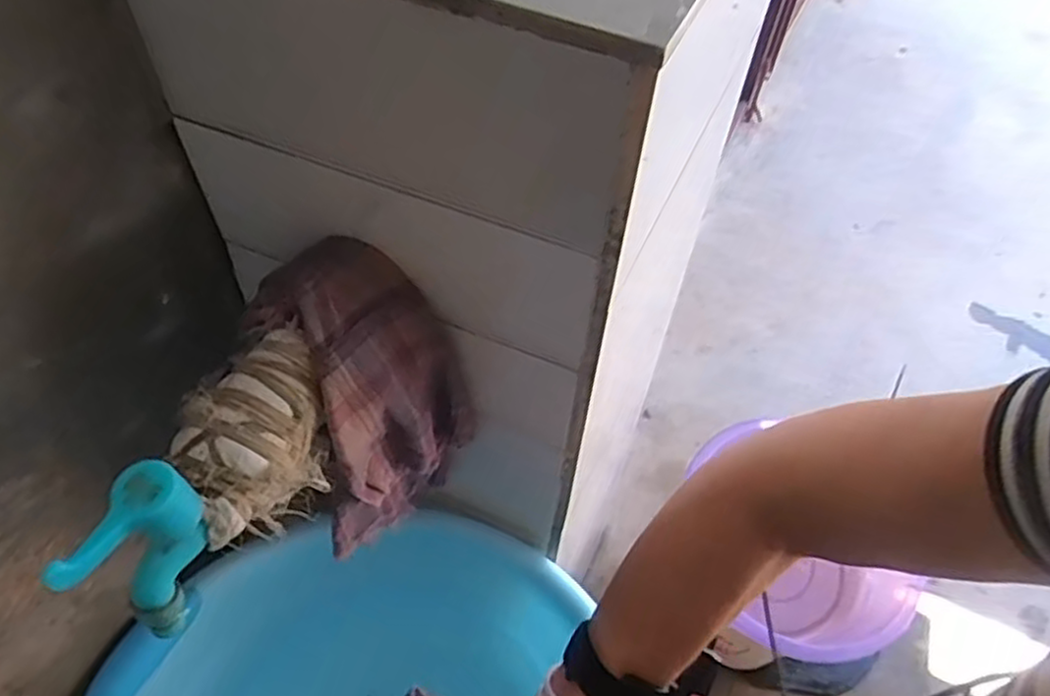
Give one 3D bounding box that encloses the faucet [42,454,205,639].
[{"bbox_3d":[-0.176,0.098,0.342,0.027,0.081,0.060,18,53,10],"label":"faucet"}]

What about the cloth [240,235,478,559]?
[{"bbox_3d":[-0.099,0.032,0.475,0.110,0.204,0.093,-32,60,-25],"label":"cloth"}]

